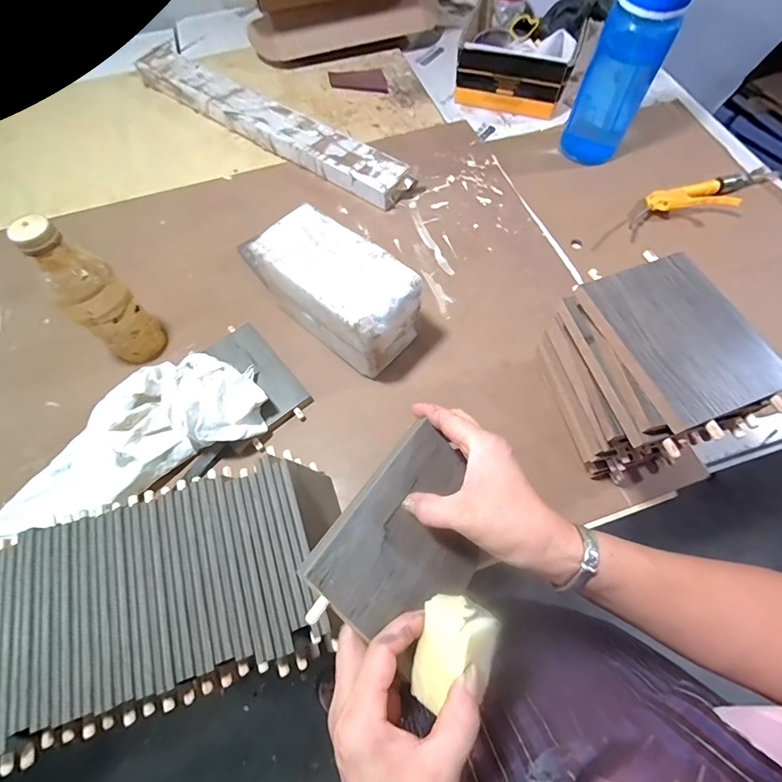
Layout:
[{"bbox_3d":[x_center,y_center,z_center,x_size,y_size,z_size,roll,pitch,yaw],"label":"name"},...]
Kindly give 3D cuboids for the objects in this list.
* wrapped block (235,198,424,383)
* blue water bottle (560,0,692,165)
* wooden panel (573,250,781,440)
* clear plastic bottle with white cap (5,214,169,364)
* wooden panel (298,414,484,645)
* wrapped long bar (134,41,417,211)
[{"bbox_3d":[-0.069,-0.123,0.526,0.216,0.128,0.114,36,72,17],"label":"wrapped block"},{"bbox_3d":[0.361,-0.503,0.627,0.104,0.275,0.077,25,68,13],"label":"blue water bottle"},{"bbox_3d":[0.256,-0.049,0.350,0.112,0.014,0.161,-20,66,-7],"label":"wooden panel"},{"bbox_3d":[-0.355,-0.104,0.478,0.067,0.207,0.064,-2,65,1],"label":"clear plastic bottle with white cap"},{"bbox_3d":[0.018,0.108,0.298,0.112,0.006,0.146,51,55,-9],"label":"wooden panel"},{"bbox_3d":[-0.242,-0.516,0.761,0.678,0.046,0.091,34,71,16],"label":"wrapped long bar"}]

